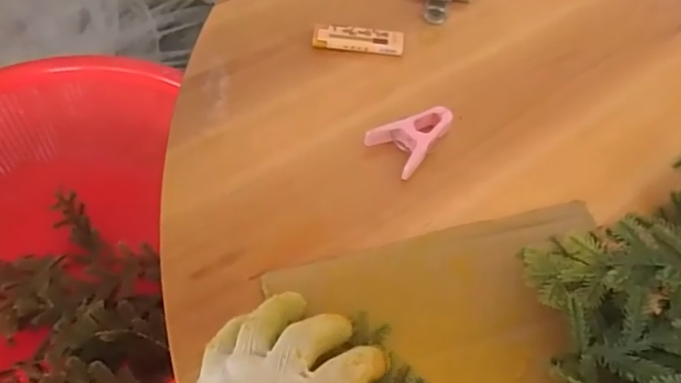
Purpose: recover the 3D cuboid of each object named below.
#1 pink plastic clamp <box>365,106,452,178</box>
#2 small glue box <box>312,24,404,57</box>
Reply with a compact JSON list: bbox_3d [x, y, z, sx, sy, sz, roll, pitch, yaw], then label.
[{"bbox_3d":[0.057,-0.042,0.438,0.064,0.019,0.047,-32,64,-24],"label":"pink plastic clamp"},{"bbox_3d":[0.015,-0.131,0.497,0.076,0.018,0.020,6,55,-1],"label":"small glue box"}]

